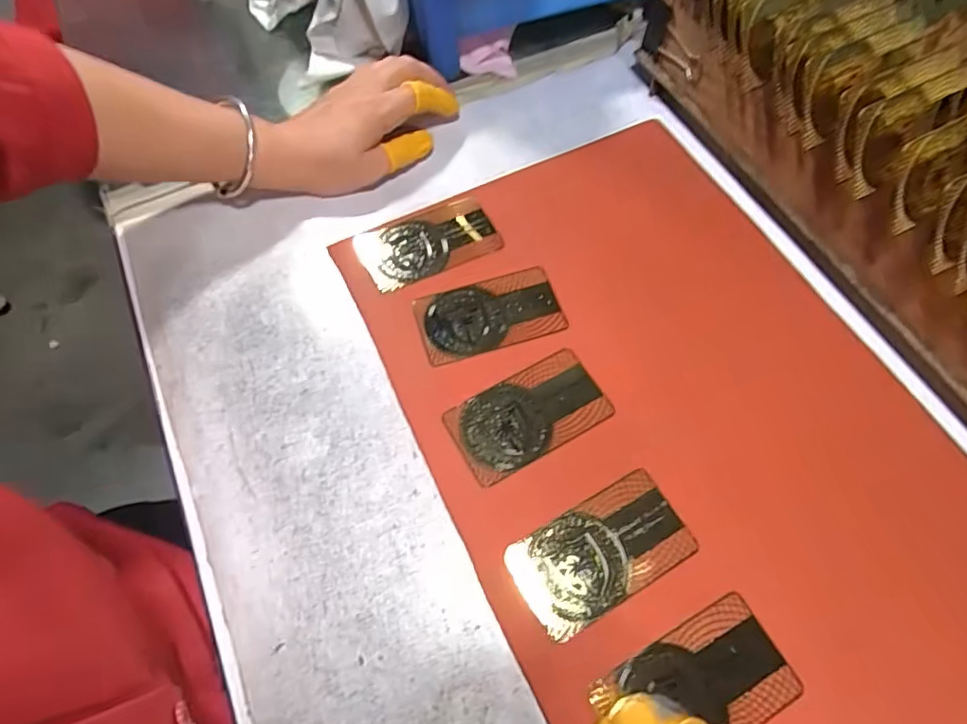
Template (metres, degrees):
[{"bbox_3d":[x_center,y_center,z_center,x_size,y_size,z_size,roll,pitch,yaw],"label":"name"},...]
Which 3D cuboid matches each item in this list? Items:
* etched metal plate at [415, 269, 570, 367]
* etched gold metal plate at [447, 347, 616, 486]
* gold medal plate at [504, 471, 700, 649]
[{"bbox_3d":[0.004,-0.028,0.343,0.084,0.004,0.048,-15,63,-7],"label":"etched metal plate"},{"bbox_3d":[0.025,0.029,0.312,0.085,0.004,0.048,-27,65,-13],"label":"etched gold metal plate"},{"bbox_3d":[0.058,0.094,0.280,0.087,0.004,0.048,-28,67,-11],"label":"gold medal plate"}]

